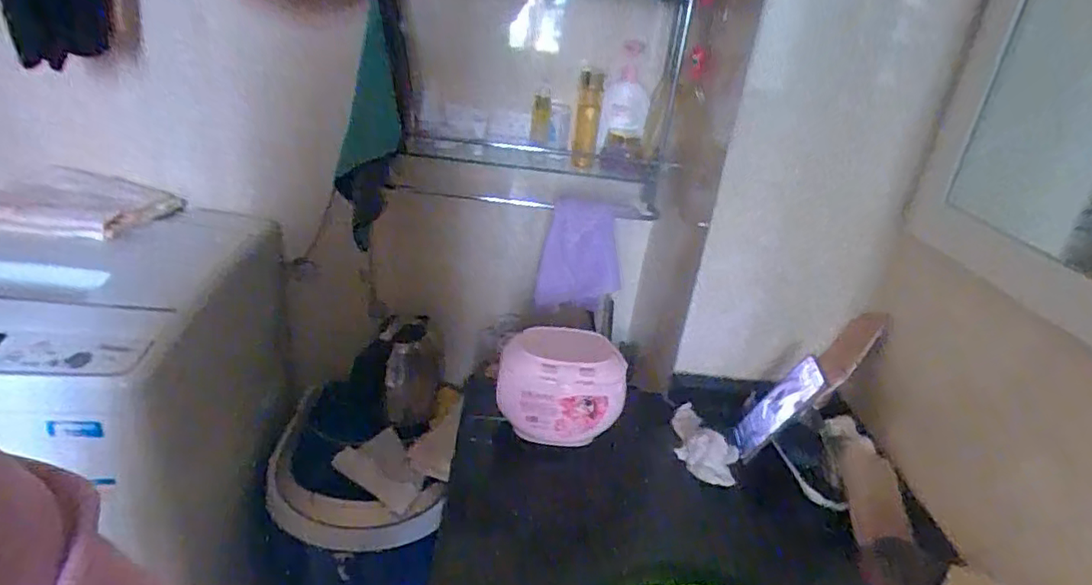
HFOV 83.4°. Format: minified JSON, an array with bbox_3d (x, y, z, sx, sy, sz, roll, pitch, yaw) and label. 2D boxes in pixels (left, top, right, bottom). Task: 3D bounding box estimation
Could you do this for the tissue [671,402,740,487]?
[{"bbox_3d":[0.228,0.214,0.882,0.085,0.058,0.105,9,26,5],"label":"tissue"}]

